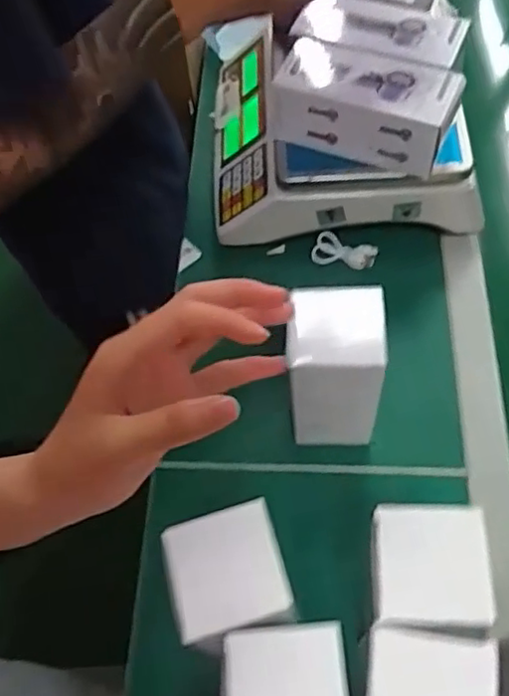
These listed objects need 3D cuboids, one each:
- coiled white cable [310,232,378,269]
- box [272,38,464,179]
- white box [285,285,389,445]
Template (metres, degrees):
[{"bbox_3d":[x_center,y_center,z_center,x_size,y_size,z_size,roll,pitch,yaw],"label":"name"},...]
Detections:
[{"bbox_3d":[0.103,-0.112,0.735,0.071,0.026,0.029,11,62,9],"label":"coiled white cable"},{"bbox_3d":[0.107,-0.238,0.628,0.166,0.085,0.078,20,64,14],"label":"box"},{"bbox_3d":[0.069,0.025,0.568,0.076,0.176,0.070,1,61,4],"label":"white box"}]

